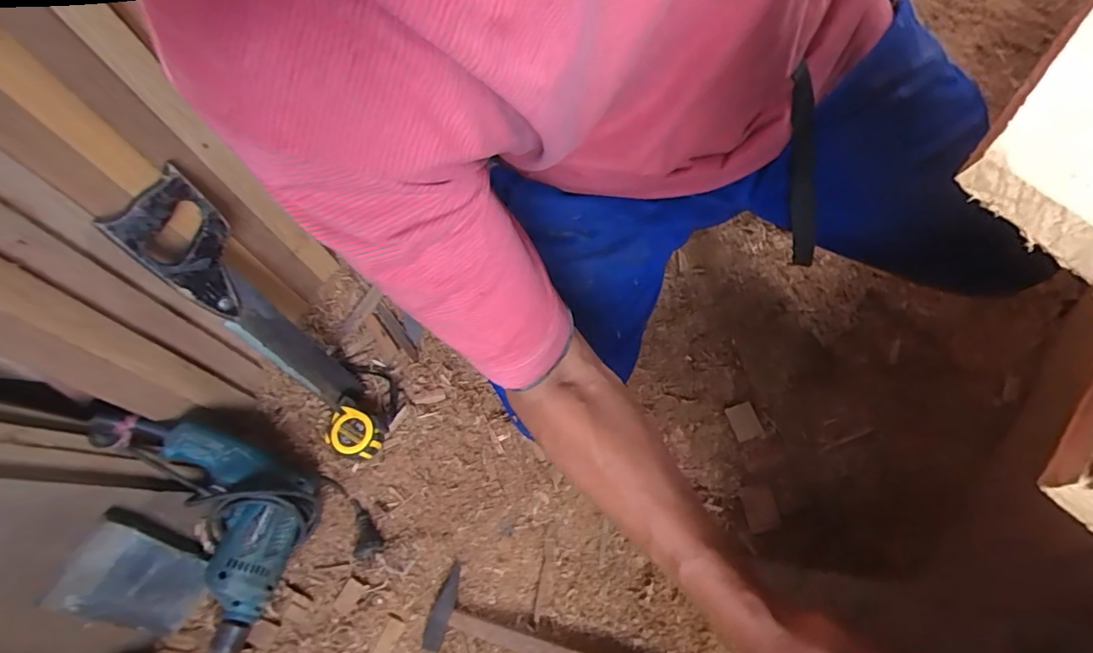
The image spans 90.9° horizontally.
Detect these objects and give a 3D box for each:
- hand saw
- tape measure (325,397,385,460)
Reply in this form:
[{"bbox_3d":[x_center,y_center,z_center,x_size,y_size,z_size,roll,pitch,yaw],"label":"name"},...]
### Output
[{"bbox_3d":[-0.345,-0.022,0.640,0.087,0.321,0.032,-44,39,-16],"label":"hand saw"},{"bbox_3d":[-0.252,0.137,0.702,0.077,0.046,0.065,31,71,8],"label":"tape measure"}]

